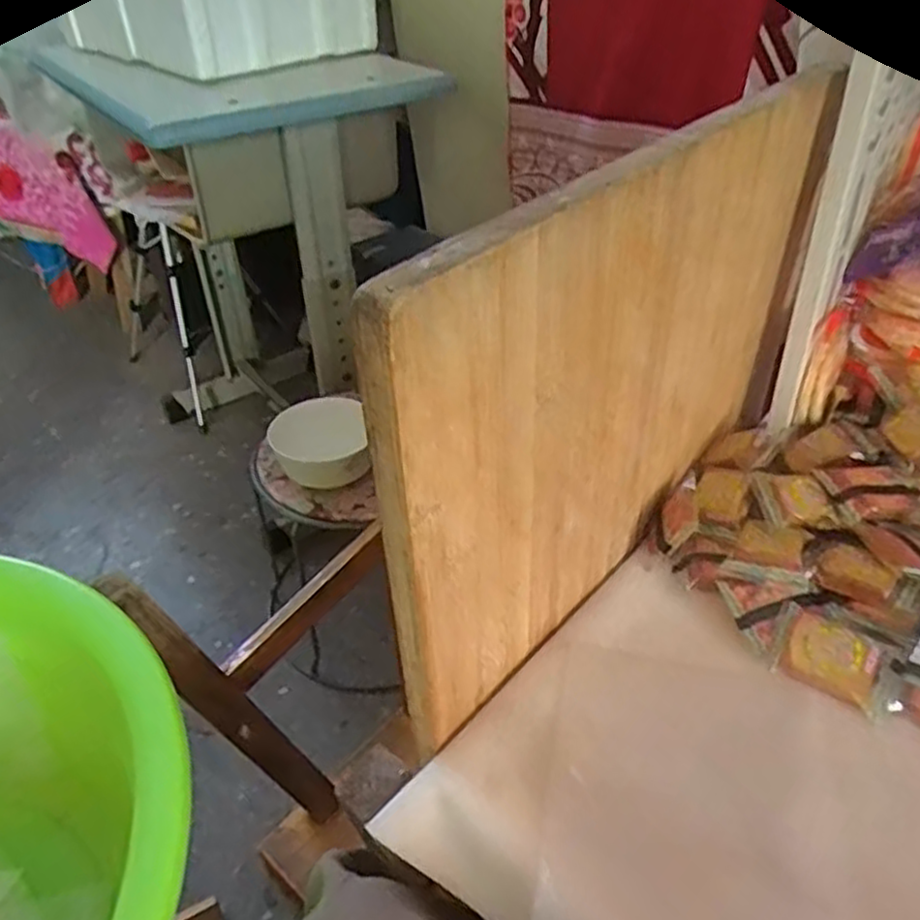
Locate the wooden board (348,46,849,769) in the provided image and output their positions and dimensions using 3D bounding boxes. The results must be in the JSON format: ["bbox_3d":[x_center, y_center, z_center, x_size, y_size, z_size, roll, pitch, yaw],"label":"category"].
[{"bbox_3d":[0.107,-0.044,0.435,0.020,0.276,0.398,29,48,32],"label":"wooden board"}]

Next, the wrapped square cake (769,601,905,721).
[{"bbox_3d":[0.226,0.117,0.432,0.067,0.016,0.045,23,45,27],"label":"wrapped square cake"}]

